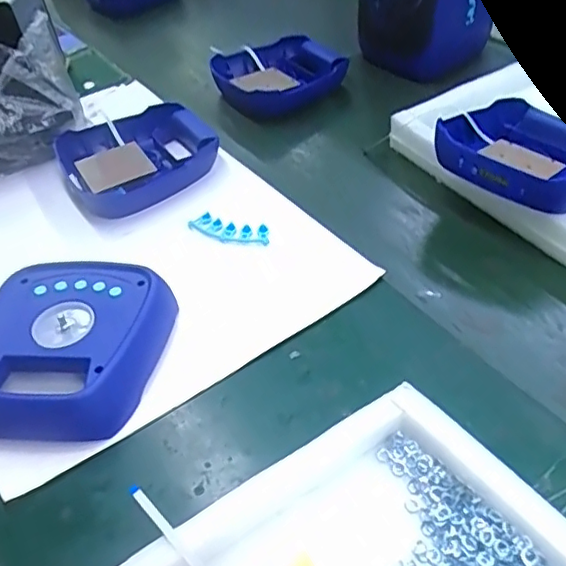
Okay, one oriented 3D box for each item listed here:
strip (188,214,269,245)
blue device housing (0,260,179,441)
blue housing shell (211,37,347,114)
[{"bbox_3d":[-0.056,-0.056,0.648,0.090,0.017,0.034,17,49,23],"label":"strip"},{"bbox_3d":[-0.186,0.056,0.517,0.160,0.047,0.166,4,45,12],"label":"blue device housing"},{"bbox_3d":[-0.005,-0.305,0.876,0.171,0.059,0.145,-18,45,-10],"label":"blue housing shell"}]

